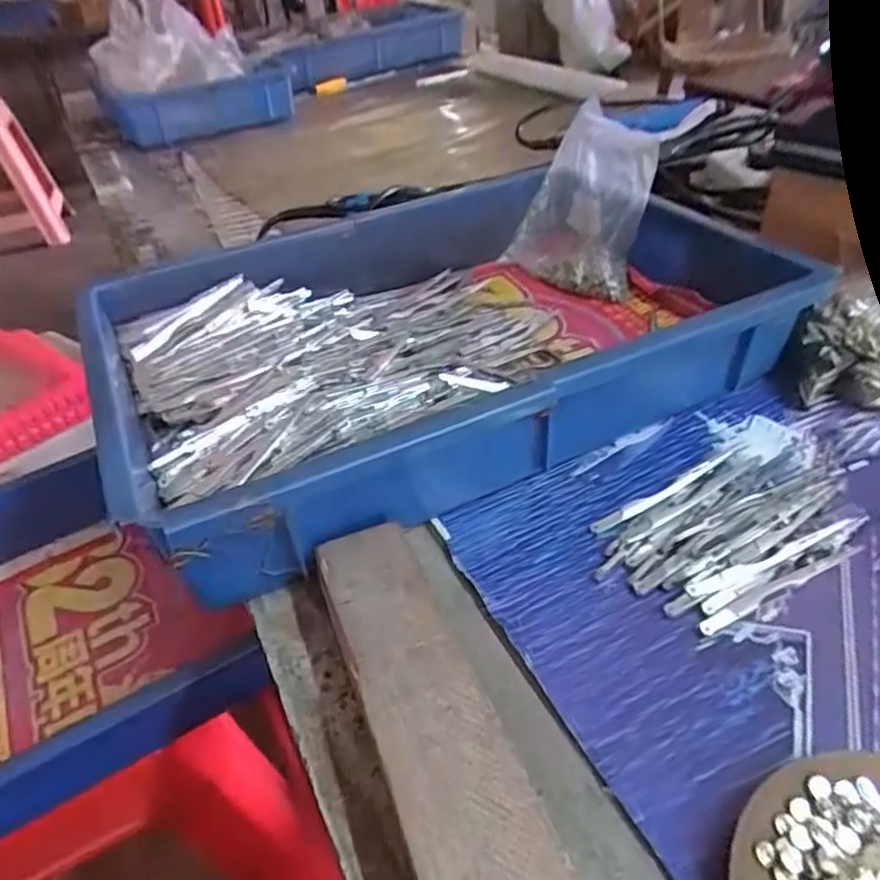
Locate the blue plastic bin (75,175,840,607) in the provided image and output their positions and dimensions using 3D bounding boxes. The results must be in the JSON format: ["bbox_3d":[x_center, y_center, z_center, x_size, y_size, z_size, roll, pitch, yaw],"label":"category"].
[{"bbox_3d":[-0.005,-0.079,0.450,0.419,0.076,0.288,-21,43,-19],"label":"blue plastic bin"}]

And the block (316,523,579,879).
[{"bbox_3d":[-0.006,0.111,0.264,0.047,0.031,0.184,-17,42,-15],"label":"block"}]

